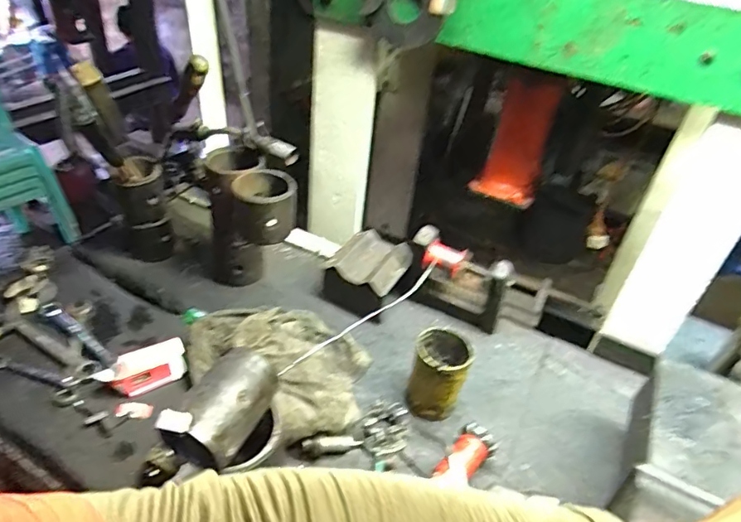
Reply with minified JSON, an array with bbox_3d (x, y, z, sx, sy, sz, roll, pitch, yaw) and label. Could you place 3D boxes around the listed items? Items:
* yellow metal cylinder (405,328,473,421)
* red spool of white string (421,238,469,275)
[{"bbox_3d":[0.094,0.159,0.705,0.076,0.114,0.080,13,38,8],"label":"yellow metal cylinder"},{"bbox_3d":[0.119,-0.003,0.813,0.059,0.037,0.045,24,41,21],"label":"red spool of white string"}]

